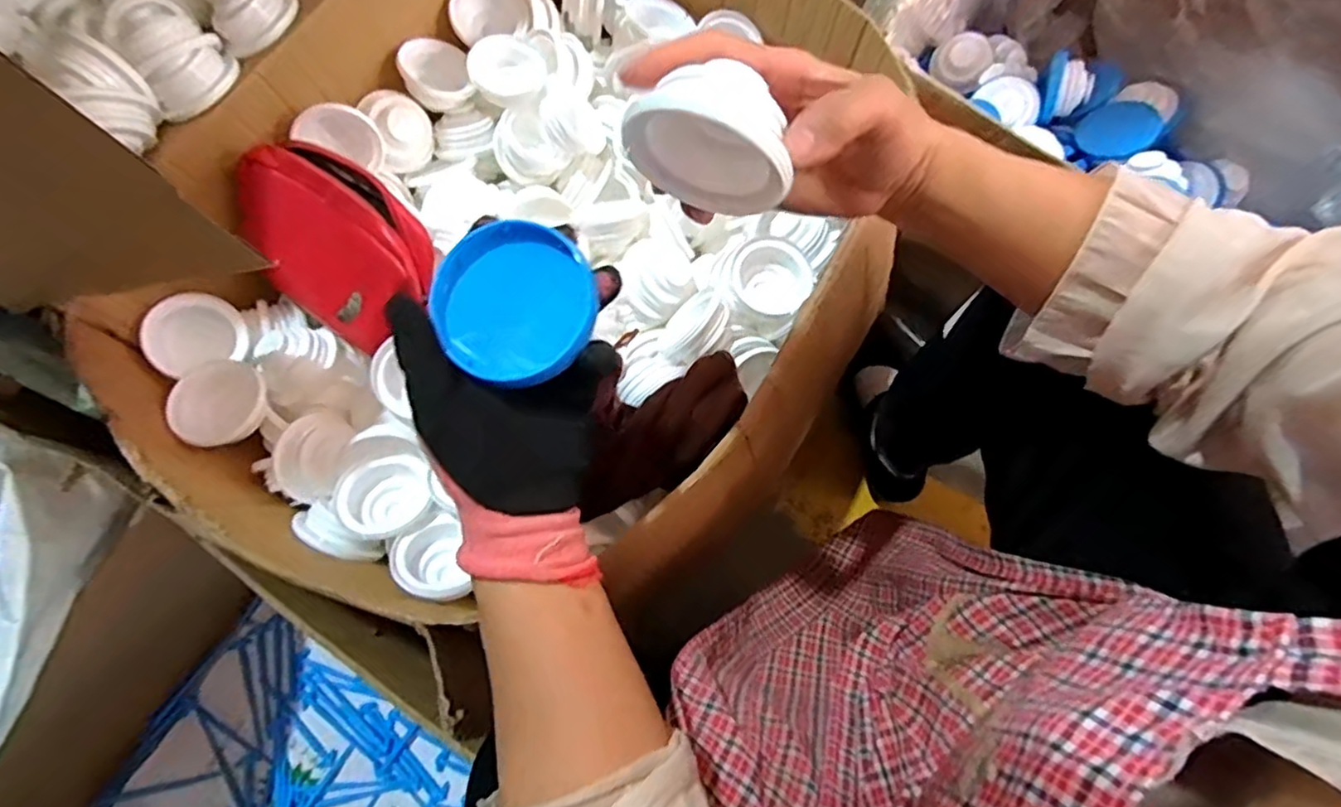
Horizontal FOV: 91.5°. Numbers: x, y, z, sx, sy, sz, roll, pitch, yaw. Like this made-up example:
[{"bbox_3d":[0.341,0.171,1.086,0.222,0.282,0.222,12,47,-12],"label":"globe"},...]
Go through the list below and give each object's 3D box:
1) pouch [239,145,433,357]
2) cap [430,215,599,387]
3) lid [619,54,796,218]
[{"bbox_3d":[-0.284,-0.137,0.568,0.182,0.050,0.136,34,116,6],"label":"pouch"},{"bbox_3d":[-0.076,-0.051,0.319,0.074,0.014,0.074,0,75,1],"label":"cap"},{"bbox_3d":[0.017,-0.111,0.281,0.070,0.068,0.028,21,76,6],"label":"lid"}]

